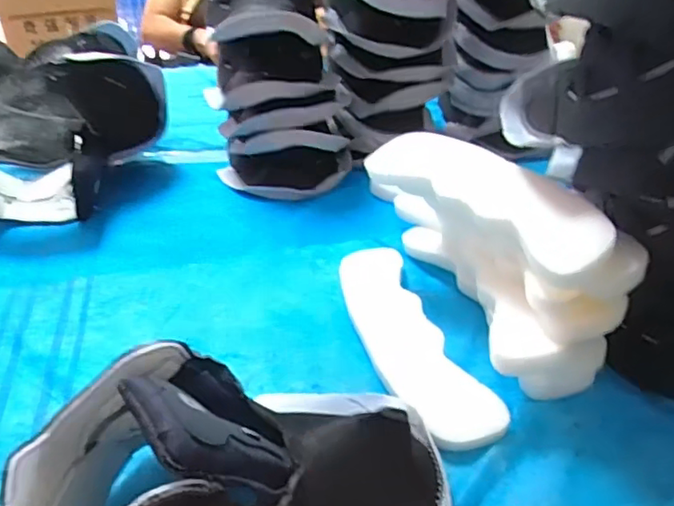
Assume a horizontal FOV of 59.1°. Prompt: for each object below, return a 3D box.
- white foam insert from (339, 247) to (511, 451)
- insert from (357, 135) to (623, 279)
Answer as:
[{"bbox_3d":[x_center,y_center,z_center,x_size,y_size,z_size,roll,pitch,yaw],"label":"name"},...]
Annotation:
[{"bbox_3d":[0.064,0.078,0.561,0.076,0.025,0.251,-9,36,-14],"label":"white foam insert"},{"bbox_3d":[0.127,-0.052,0.528,0.067,0.042,0.251,-20,39,-29],"label":"insert"}]

